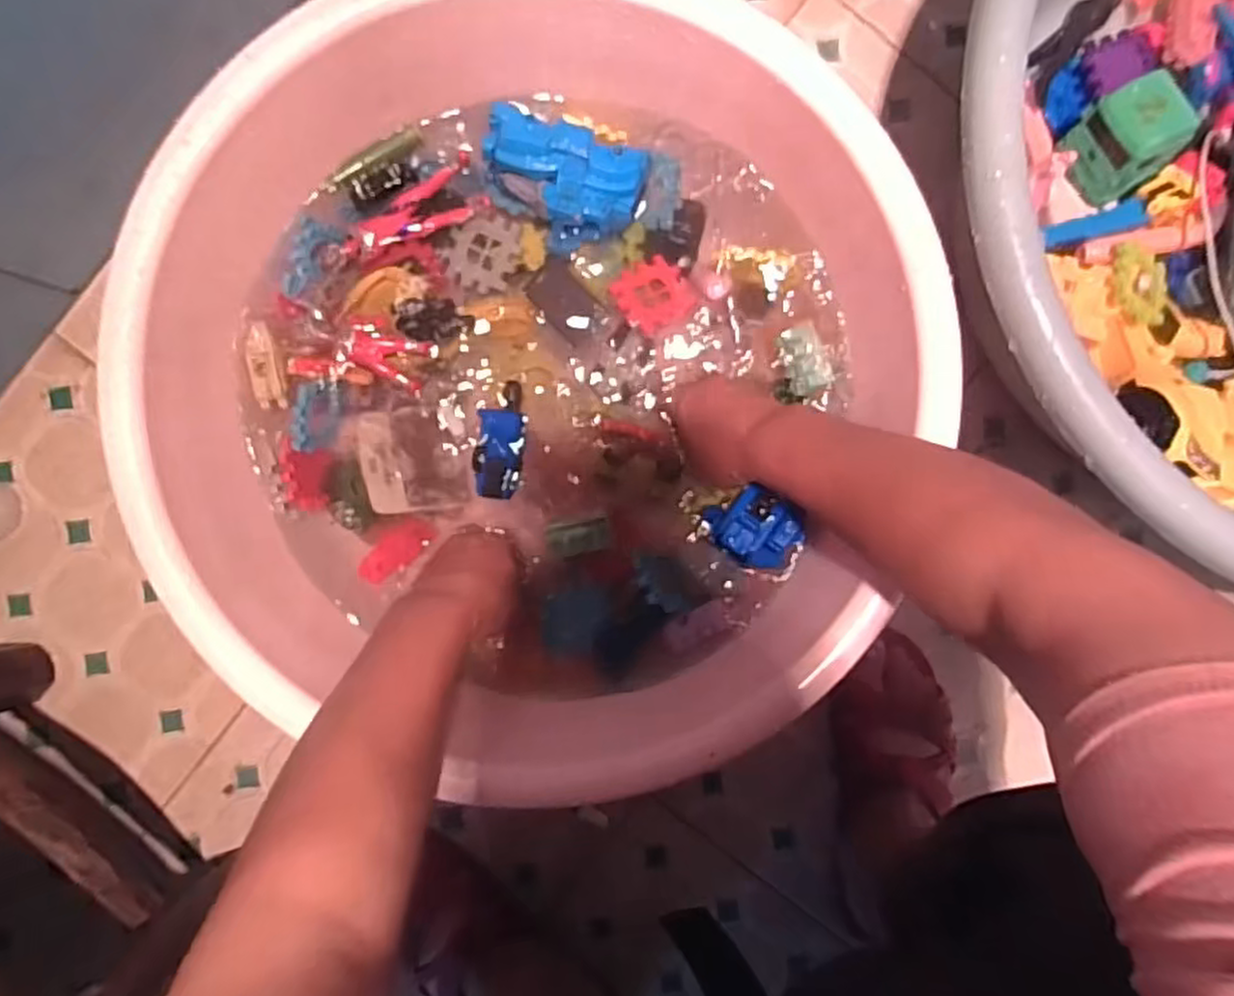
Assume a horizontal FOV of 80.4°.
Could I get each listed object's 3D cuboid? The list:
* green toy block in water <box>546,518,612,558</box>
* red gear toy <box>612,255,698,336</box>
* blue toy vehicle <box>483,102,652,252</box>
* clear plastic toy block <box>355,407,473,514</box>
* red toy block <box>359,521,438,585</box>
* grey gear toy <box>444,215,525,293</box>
[{"bbox_3d":[-0.028,0.029,0.530,0.047,0.010,0.024,-8,94,1],"label":"green toy block in water"},{"bbox_3d":[0.027,-0.145,0.524,0.049,0.005,0.049,-31,79,5],"label":"red gear toy"},{"bbox_3d":[-0.038,-0.218,0.506,0.111,0.039,0.070,19,94,-1],"label":"blue toy vehicle"},{"bbox_3d":[-0.153,-0.028,0.548,0.070,0.020,0.078,-13,94,1],"label":"clear plastic toy block"},{"bbox_3d":[-0.168,0.039,0.557,0.062,0.015,0.027,-41,93,3],"label":"red toy block"},{"bbox_3d":[-0.095,-0.178,0.528,0.051,0.008,0.052,0,94,0],"label":"grey gear toy"}]

